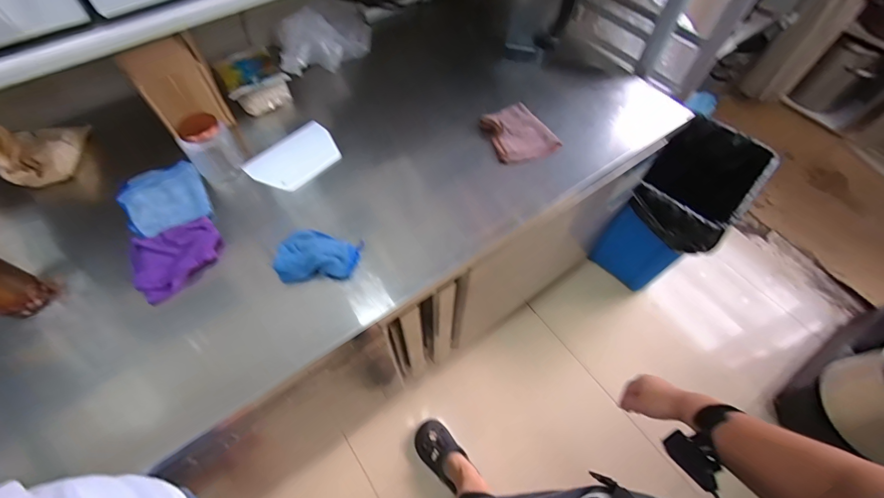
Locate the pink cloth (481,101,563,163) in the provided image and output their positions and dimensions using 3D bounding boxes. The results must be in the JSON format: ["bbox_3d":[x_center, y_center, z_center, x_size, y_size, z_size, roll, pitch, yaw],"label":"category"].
[{"bbox_3d":[0.164,-0.260,0.865,0.143,0.042,0.145,-20,62,-12],"label":"pink cloth"}]

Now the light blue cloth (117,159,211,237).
[{"bbox_3d":[-0.526,-0.097,0.740,0.134,0.019,0.171,-31,65,-17],"label":"light blue cloth"}]

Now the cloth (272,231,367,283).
[{"bbox_3d":[-0.215,0.007,0.680,0.135,0.041,0.094,1,60,0],"label":"cloth"}]

